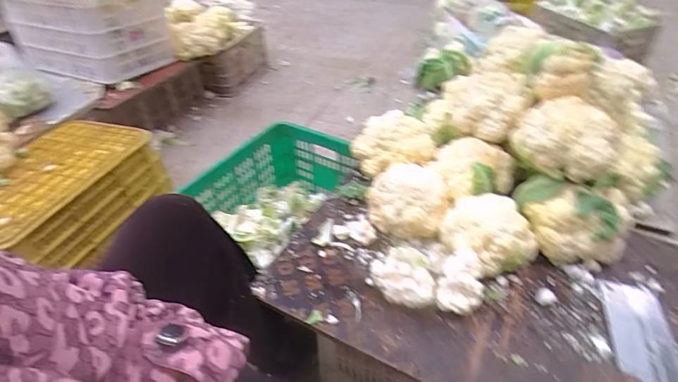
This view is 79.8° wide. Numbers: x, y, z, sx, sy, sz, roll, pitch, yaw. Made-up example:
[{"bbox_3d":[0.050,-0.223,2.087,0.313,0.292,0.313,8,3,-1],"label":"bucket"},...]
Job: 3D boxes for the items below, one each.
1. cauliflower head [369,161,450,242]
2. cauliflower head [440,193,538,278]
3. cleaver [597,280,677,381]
[{"bbox_3d":[0.142,0.013,0.836,0.161,0.103,0.158,4,41,6],"label":"cauliflower head"},{"bbox_3d":[0.284,0.081,0.770,0.173,0.112,0.159,18,45,21],"label":"cauliflower head"},{"bbox_3d":[0.483,0.261,0.629,0.097,0.016,0.313,12,43,14],"label":"cleaver"}]

